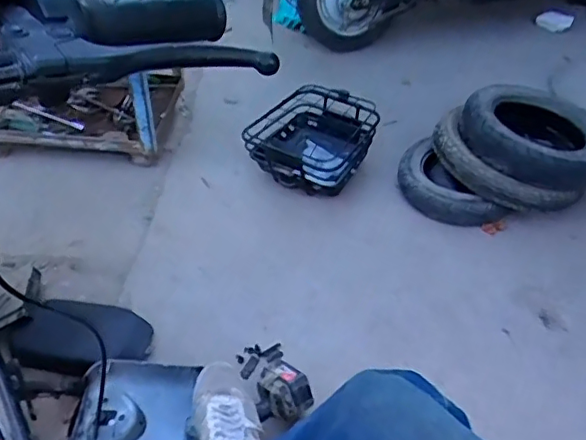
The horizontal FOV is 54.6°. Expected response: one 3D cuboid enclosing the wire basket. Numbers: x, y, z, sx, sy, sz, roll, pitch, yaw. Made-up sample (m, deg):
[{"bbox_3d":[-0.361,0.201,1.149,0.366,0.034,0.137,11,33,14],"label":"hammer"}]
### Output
[{"bbox_3d":[0.046,-0.218,1.554,0.299,0.159,0.293,19,48,17],"label":"wire basket"}]

